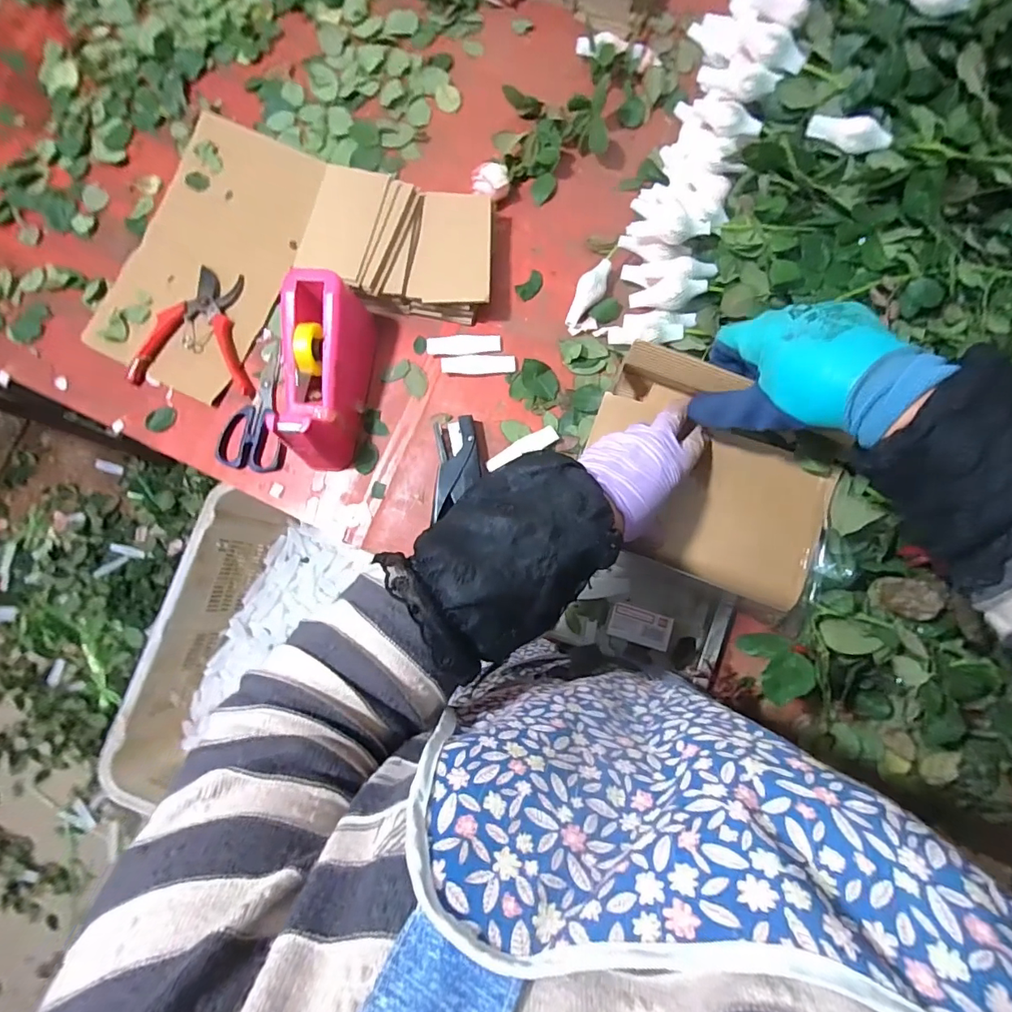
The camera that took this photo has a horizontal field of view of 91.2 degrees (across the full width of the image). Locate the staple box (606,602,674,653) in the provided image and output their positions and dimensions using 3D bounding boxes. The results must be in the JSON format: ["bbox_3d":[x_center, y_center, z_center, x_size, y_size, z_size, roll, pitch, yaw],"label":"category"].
[{"bbox_3d":[0.148,0.133,0.547,0.066,0.012,0.037,16,82,2],"label":"staple box"}]

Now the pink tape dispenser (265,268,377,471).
[{"bbox_3d":[-0.210,-0.146,0.565,0.075,0.099,0.200,5,83,3],"label":"pink tape dispenser"}]

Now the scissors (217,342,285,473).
[{"bbox_3d":[-0.300,-0.124,0.613,0.080,0.008,0.162,13,82,2],"label":"scissors"}]

